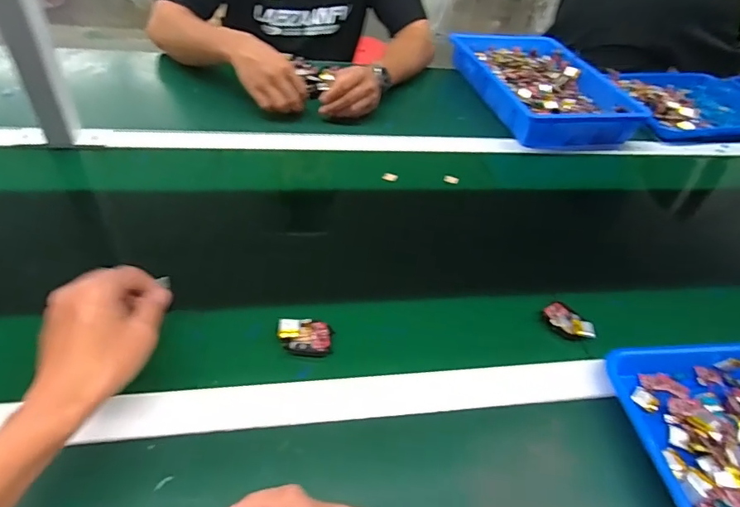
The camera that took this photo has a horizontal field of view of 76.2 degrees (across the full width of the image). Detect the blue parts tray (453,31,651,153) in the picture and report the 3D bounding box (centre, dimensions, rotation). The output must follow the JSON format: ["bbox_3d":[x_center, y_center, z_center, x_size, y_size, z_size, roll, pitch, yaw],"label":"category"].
[{"bbox_3d":[0.336,-0.336,0.944,0.251,0.061,0.378,-6,45,-14],"label":"blue parts tray"}]

